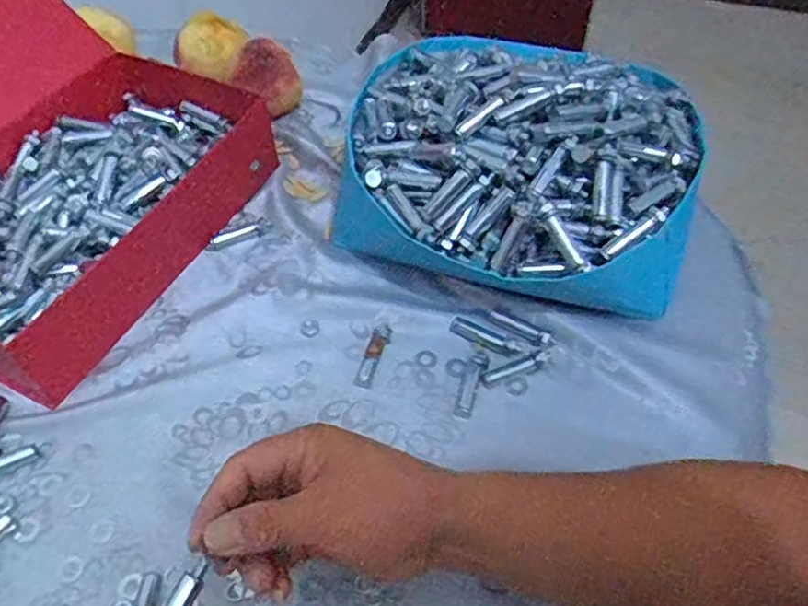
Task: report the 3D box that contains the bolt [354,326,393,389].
[{"bbox_3d":[-0.024,0.040,0.494,0.015,0.015,0.049,16,52,12],"label":"bolt"}]

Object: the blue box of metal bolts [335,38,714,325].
[{"bbox_3d":[0.093,-0.121,0.542,0.272,0.141,0.277,13,52,10],"label":"blue box of metal bolts"}]

